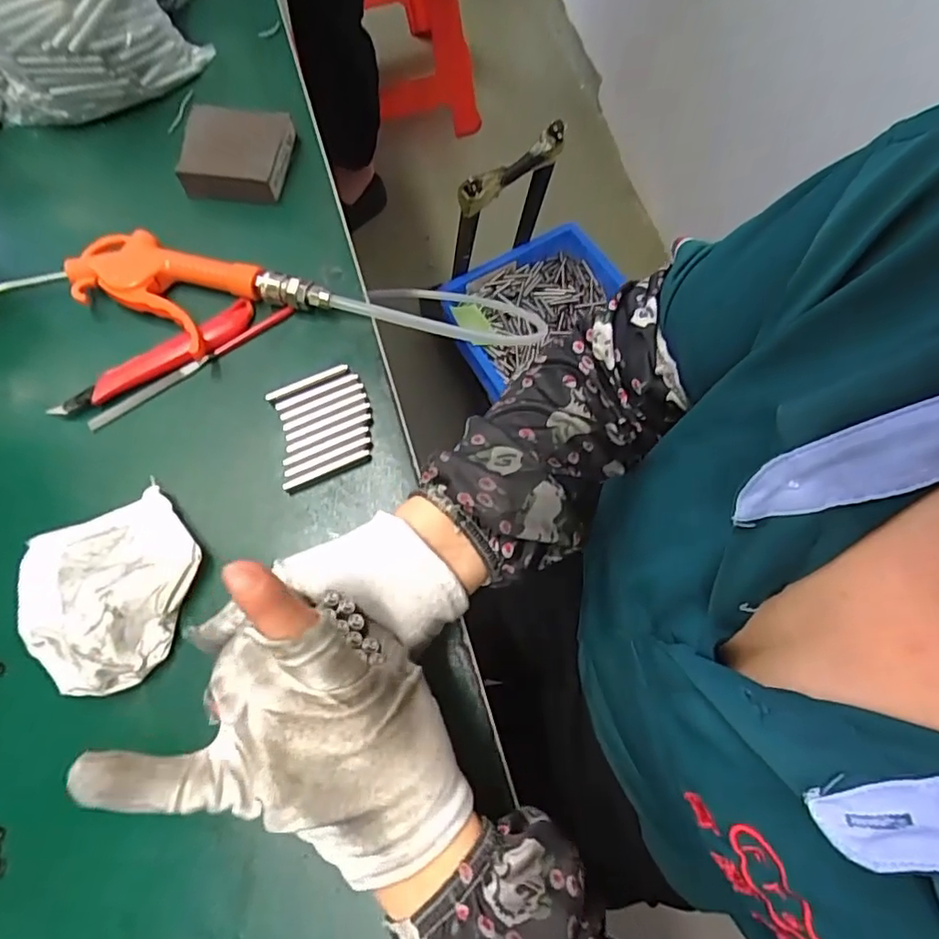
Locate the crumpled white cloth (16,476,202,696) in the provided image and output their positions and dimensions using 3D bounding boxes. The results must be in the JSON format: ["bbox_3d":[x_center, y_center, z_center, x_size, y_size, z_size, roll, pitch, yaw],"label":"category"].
[{"bbox_3d":[-0.212,0.068,0.345,0.102,0.030,0.108,-37,73,-11],"label":"crumpled white cloth"}]

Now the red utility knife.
[{"bbox_3d":[-0.216,-0.074,0.403,0.148,0.013,0.025,-31,72,-9],"label":"red utility knife"}]

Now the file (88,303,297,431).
[{"bbox_3d":[-0.193,-0.074,0.407,0.155,0.009,0.010,-34,72,-10],"label":"file"}]

